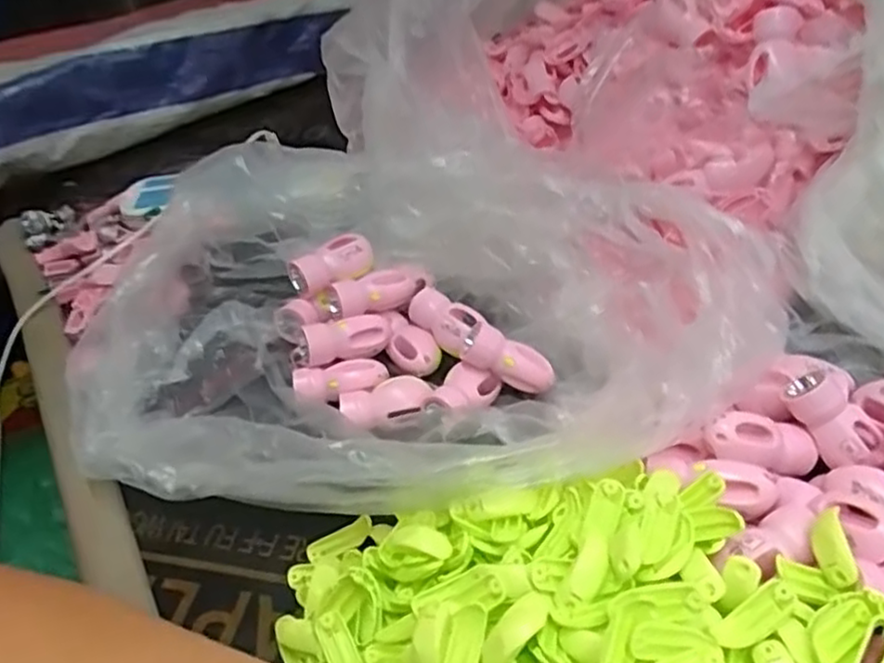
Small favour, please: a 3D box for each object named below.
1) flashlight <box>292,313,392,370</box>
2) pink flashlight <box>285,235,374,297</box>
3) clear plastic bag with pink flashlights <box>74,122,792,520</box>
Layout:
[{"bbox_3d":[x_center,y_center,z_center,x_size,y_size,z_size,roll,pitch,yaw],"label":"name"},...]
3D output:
[{"bbox_3d":[-0.074,0.005,0.501,0.073,0.028,0.024,-13,43,-7],"label":"flashlight"},{"bbox_3d":[-0.083,-0.050,0.526,0.063,0.023,0.030,-27,47,-22],"label":"pink flashlight"},{"bbox_3d":[-0.018,-0.018,0.475,0.442,0.104,0.288,1,43,8],"label":"clear plastic bag with pink flashlights"}]

